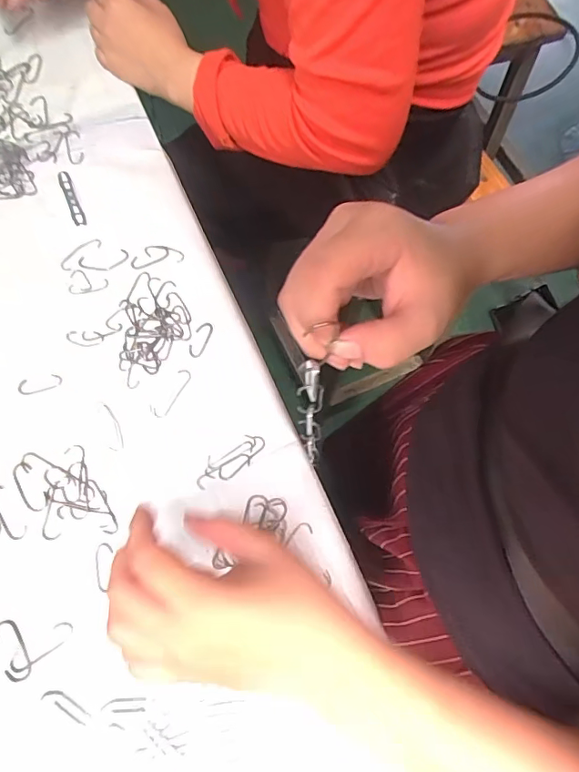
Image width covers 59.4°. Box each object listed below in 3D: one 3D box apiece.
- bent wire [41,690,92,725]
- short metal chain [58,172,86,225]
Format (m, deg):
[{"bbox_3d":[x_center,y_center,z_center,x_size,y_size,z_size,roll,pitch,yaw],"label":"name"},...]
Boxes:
[{"bbox_3d":[-0.145,0.207,0.329,0.033,0.004,0.009,28,72,9],"label":"bent wire"},{"bbox_3d":[-0.200,-0.172,0.465,0.010,0.004,0.062,-22,72,-8],"label":"short metal chain"}]

